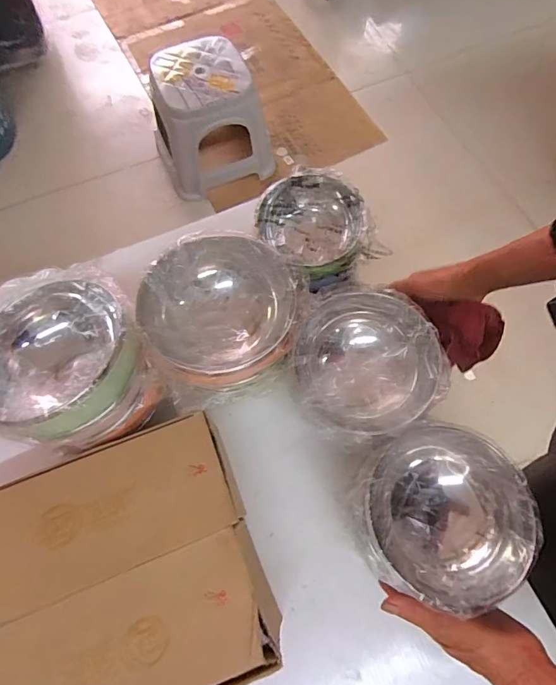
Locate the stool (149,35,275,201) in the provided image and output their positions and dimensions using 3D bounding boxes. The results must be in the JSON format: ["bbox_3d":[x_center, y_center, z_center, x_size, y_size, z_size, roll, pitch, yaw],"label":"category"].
[{"bbox_3d":[-0.202,-0.655,1.228,0.319,0.281,0.258,-22,71,-8],"label":"stool"}]

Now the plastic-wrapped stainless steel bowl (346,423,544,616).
[{"bbox_3d":[0.156,0.164,0.411,0.159,0.072,0.150,0,66,0],"label":"plastic-wrapped stainless steel bowl"}]

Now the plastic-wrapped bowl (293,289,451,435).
[{"bbox_3d":[0.095,0.023,0.452,0.152,0.048,0.147,0,66,0],"label":"plastic-wrapped bowl"}]

